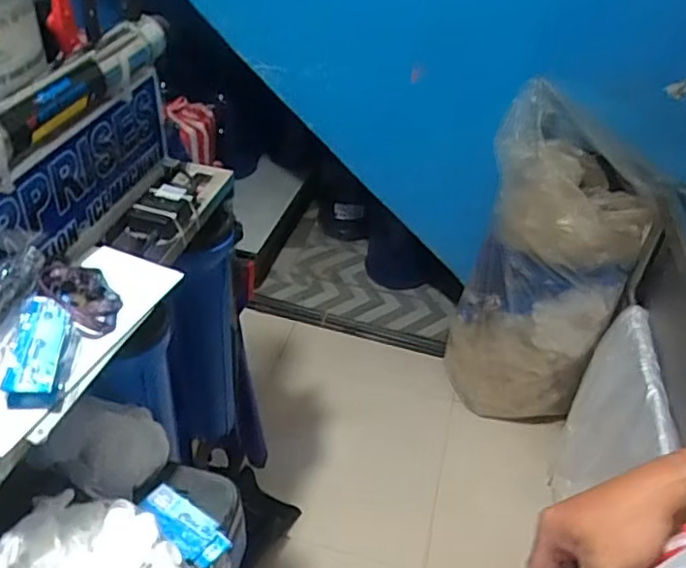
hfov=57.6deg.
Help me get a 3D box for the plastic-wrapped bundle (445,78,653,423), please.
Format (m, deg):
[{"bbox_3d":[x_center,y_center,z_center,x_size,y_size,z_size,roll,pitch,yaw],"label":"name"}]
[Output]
[{"bbox_3d":[0.547,-0.007,1.715,0.398,0.913,0.322,21,42,19],"label":"plastic-wrapped bundle"}]

